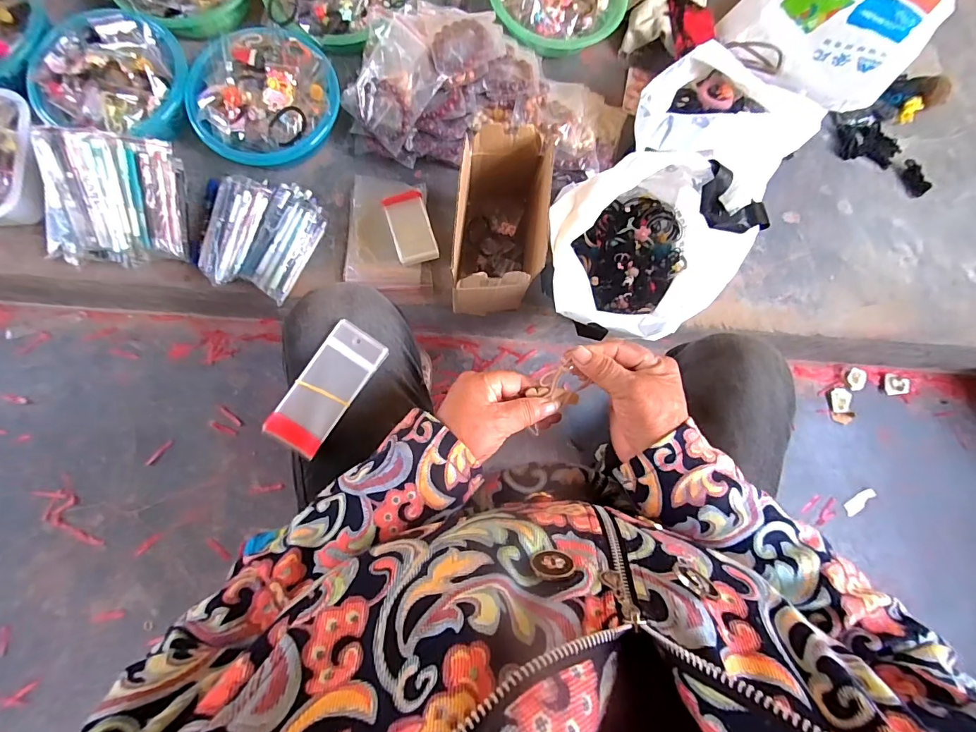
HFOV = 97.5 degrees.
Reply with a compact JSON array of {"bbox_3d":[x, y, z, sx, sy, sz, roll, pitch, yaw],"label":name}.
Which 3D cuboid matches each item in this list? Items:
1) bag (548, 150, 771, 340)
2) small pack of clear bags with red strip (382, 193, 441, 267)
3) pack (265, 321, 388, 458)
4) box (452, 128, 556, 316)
[{"bbox_3d":[0.210,-0.164,0.613,0.256,0.187,0.248,-5,81,-4],"label":"bag"},{"bbox_3d":[-0.126,-0.226,0.701,0.064,0.012,0.118,-17,83,-6],"label":"small pack of clear bags with red strip"},{"bbox_3d":[-0.146,0.020,0.387,0.052,0.010,0.120,35,81,2],"label":"pack"},{"bbox_3d":[0.015,-0.198,0.627,0.115,0.175,0.218,6,81,-3],"label":"box"}]

